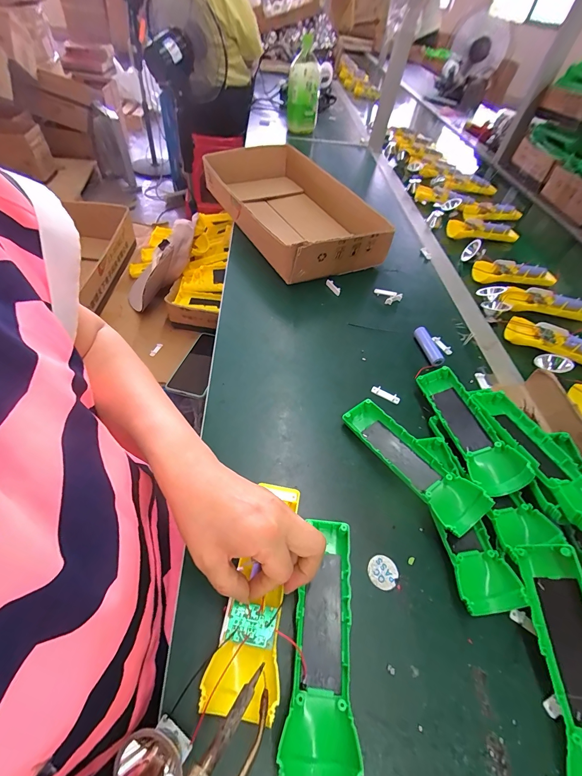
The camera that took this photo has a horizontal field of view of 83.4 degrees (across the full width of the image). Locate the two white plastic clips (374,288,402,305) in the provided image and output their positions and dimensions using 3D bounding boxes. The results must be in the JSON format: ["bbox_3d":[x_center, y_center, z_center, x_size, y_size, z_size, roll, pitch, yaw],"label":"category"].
[{"bbox_3d":[0.163,-0.156,0.556,0.047,0.013,0.033,23,53,13],"label":"two white plastic clips"}]

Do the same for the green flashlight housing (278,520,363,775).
[{"bbox_3d":[0.023,0.190,0.255,0.047,0.028,0.161,7,51,0],"label":"green flashlight housing"}]

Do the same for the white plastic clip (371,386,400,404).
[{"bbox_3d":[0.122,0.008,0.422,0.037,0.005,0.009,29,55,17],"label":"white plastic clip"}]

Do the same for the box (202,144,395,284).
[{"bbox_3d":[-0.022,-0.395,0.688,0.231,0.081,0.505,-21,56,-20],"label":"box"}]

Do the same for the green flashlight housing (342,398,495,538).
[{"bbox_3d":[0.121,0.076,0.346,0.047,0.041,0.160,-26,58,-23],"label":"green flashlight housing"}]

